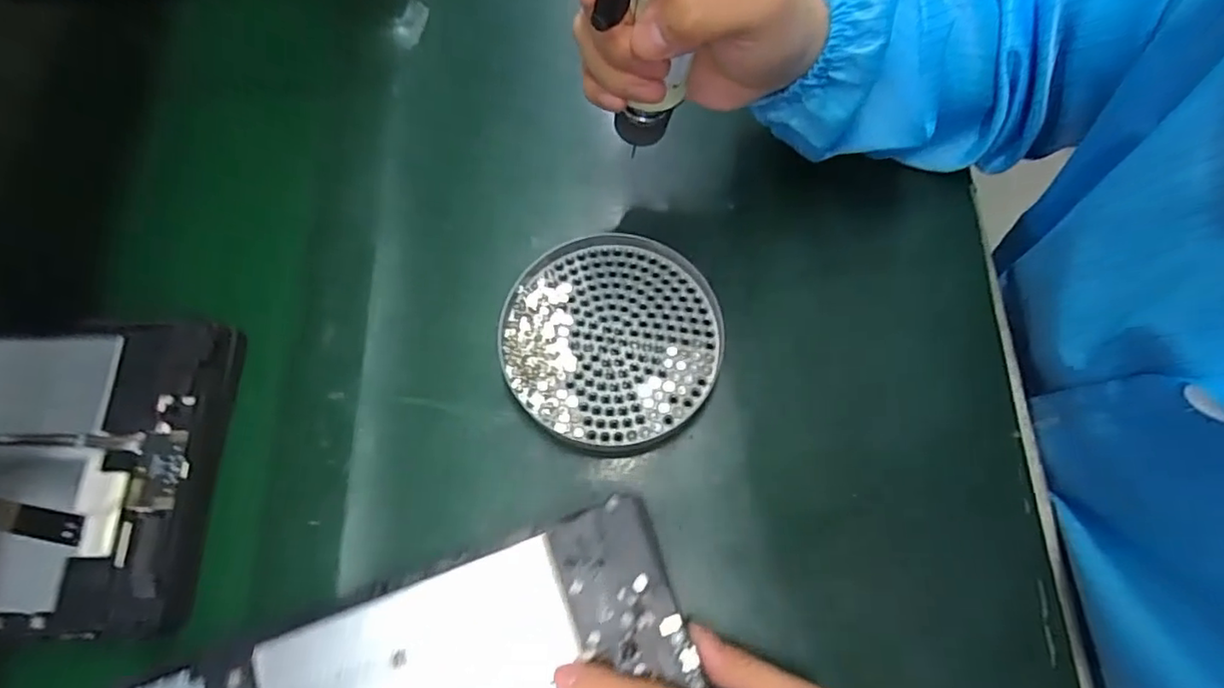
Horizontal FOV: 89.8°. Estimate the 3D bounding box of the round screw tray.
[{"bbox_3d":[-0.001,-0.002,0.326,0.114,0.021,0.110,1,71,-2],"label":"round screw tray"}]

